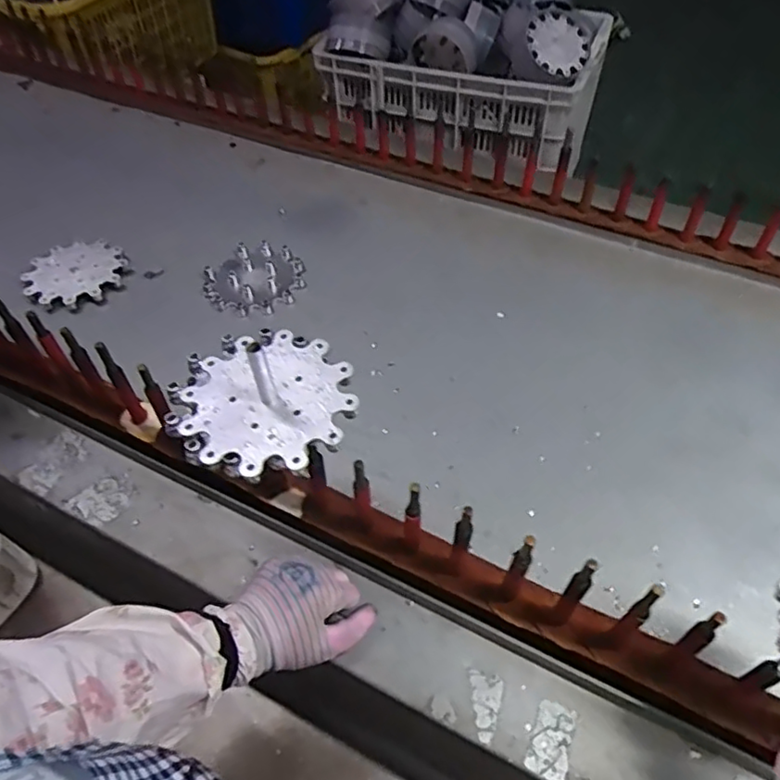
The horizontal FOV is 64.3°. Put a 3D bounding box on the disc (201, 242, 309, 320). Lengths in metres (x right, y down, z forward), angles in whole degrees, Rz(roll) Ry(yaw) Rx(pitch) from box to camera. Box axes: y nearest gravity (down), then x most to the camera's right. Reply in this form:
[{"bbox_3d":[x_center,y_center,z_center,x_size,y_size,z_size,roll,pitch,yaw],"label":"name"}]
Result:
[{"bbox_3d":[-0.206,-0.168,0.943,0.142,0.024,0.145,-36,58,-27],"label":"disc"}]

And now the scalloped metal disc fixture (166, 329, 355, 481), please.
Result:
[{"bbox_3d":[-0.115,-0.013,0.521,0.148,0.073,0.160,-13,50,-11],"label":"scalloped metal disc fixture"}]

